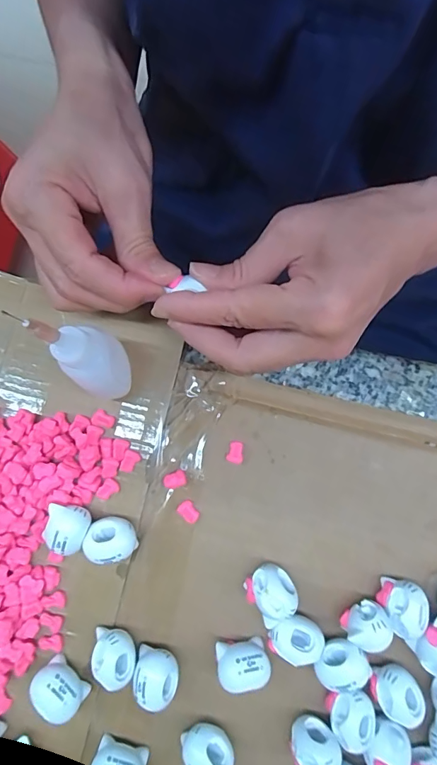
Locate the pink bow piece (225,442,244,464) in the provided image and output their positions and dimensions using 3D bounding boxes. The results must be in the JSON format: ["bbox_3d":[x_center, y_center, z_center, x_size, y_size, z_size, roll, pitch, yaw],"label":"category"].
[{"bbox_3d":[0.010,0.039,0.237,0.009,0.005,0.011,18,83,3],"label":"pink bow piece"}]

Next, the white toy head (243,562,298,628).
[{"bbox_3d":[0.027,0.106,0.219,0.023,0.017,0.024,-43,84,-4],"label":"white toy head"}]

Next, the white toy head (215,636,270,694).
[{"bbox_3d":[0.012,0.140,0.214,0.025,0.016,0.020,-5,83,1],"label":"white toy head"}]

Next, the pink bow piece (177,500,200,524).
[{"bbox_3d":[-0.016,0.070,0.233,0.008,0.004,0.012,-43,84,-4],"label":"pink bow piece"}]

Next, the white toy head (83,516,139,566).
[{"bbox_3d":[-0.055,0.081,0.223,0.025,0.021,0.022,-23,83,-2],"label":"white toy head"}]

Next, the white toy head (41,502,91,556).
[{"bbox_3d":[-0.077,0.074,0.219,0.021,0.019,0.023,15,83,3],"label":"white toy head"}]

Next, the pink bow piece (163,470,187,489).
[{"bbox_3d":[-0.024,0.053,0.235,0.012,0.004,0.009,-20,83,-1],"label":"pink bow piece"}]

